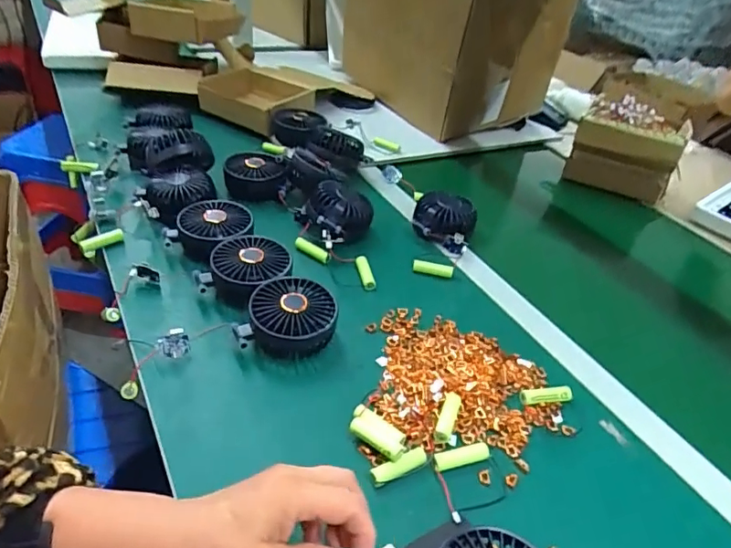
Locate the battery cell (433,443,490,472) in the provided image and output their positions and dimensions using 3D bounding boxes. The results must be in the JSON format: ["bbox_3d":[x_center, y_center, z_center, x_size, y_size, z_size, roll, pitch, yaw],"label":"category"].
[{"bbox_3d":[0.082,0.157,0.441,0.052,0.010,0.014,-7,42,-18],"label":"battery cell"}]

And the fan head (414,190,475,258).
[{"bbox_3d":[0.107,-0.076,0.704,0.081,0.042,0.078,18,40,13],"label":"fan head"}]

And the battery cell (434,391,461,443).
[{"bbox_3d":[0.075,0.128,0.465,0.015,0.012,0.054,17,40,12],"label":"battery cell"}]

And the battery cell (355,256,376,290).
[{"bbox_3d":[-0.001,-0.002,0.624,0.014,0.016,0.050,-6,41,-17],"label":"battery cell"}]

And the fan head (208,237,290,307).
[{"bbox_3d":[-0.126,-0.001,0.571,0.084,0.048,0.087,2,39,-6],"label":"fan head"}]

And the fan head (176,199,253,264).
[{"bbox_3d":[-0.177,-0.047,0.619,0.084,0.049,0.081,5,39,-4],"label":"fan head"}]

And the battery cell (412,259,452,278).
[{"bbox_3d":[0.084,-0.008,0.643,0.049,0.009,0.012,11,39,4],"label":"battery cell"}]

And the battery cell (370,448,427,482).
[{"bbox_3d":[0.029,0.159,0.426,0.052,0.014,0.013,-15,44,-25],"label":"battery cell"}]

